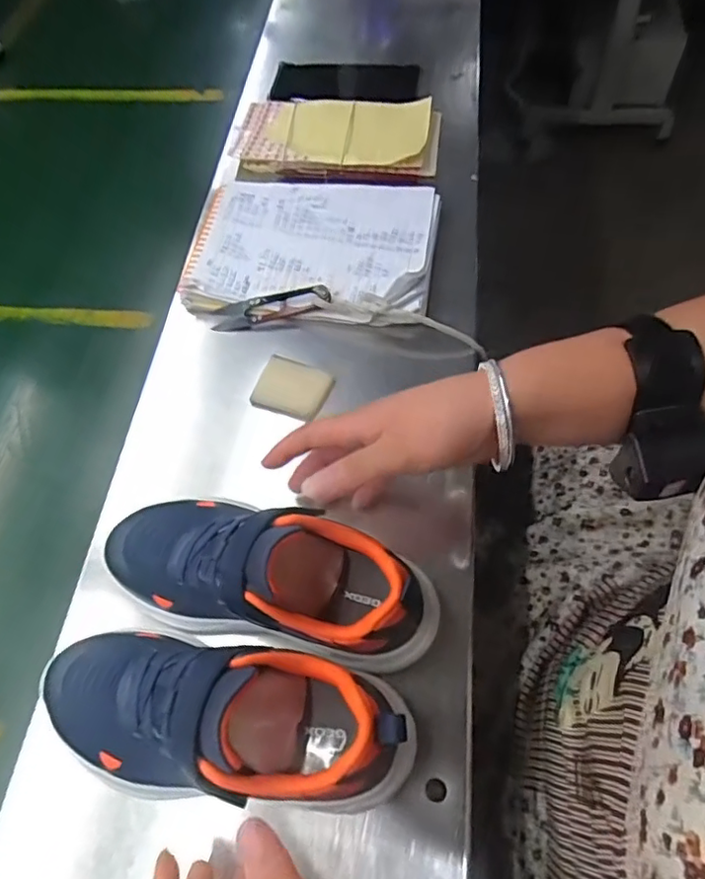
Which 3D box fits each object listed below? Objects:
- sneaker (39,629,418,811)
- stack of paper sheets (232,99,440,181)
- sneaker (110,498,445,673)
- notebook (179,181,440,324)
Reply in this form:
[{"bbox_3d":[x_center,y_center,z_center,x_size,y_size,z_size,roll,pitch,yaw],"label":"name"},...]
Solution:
[{"bbox_3d":[-0.072,0.144,0.317,0.208,0.093,0.085,5,62,6],"label":"sneaker"},{"bbox_3d":[-0.016,-0.309,0.613,0.213,0.034,0.117,8,62,12],"label":"stack of paper sheets"},{"bbox_3d":[-0.051,0.076,0.355,0.201,0.092,0.081,12,62,9],"label":"sneaker"},{"bbox_3d":[-0.037,-0.175,0.525,0.213,0.016,0.156,7,62,7],"label":"notebook"}]

